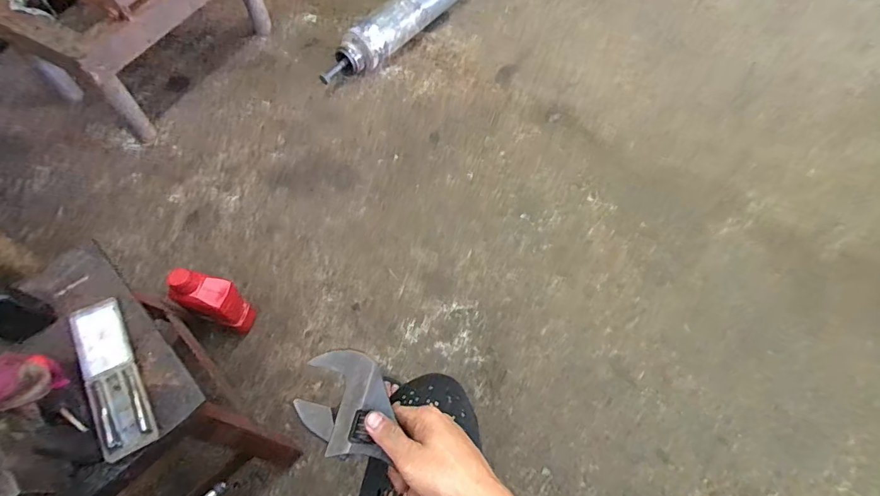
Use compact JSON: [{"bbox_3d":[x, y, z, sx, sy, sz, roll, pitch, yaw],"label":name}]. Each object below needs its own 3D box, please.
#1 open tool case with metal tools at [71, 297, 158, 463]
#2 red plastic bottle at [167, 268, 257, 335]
[{"bbox_3d":[-0.442,0.168,0.596,0.058,0.012,0.222,-20,62,-31],"label":"open tool case with metal tools"},{"bbox_3d":[-0.483,0.127,0.958,0.091,0.240,0.081,0,61,-1],"label":"red plastic bottle"}]

